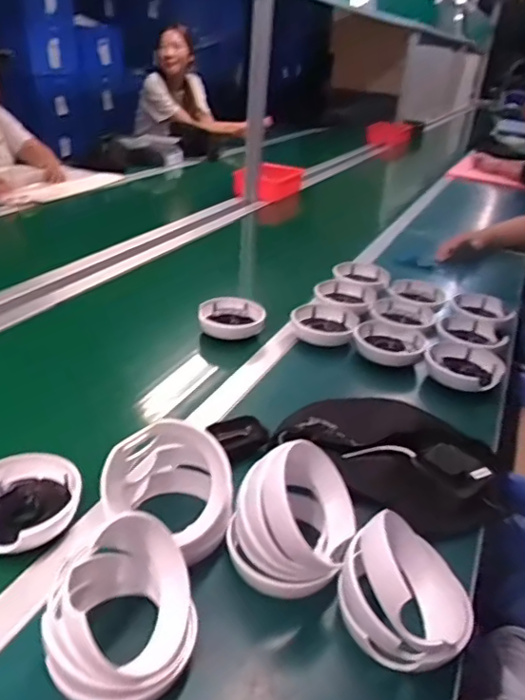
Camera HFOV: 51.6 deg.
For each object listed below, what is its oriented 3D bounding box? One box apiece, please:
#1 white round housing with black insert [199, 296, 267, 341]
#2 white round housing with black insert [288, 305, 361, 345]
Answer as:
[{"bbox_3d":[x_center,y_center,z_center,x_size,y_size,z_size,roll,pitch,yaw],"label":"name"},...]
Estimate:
[{"bbox_3d":[-0.054,-0.057,0.966,0.119,0.031,0.115,4,29,-2],"label":"white round housing with black insert"},{"bbox_3d":[0.112,-0.051,0.977,0.112,0.039,0.117,4,29,-2],"label":"white round housing with black insert"}]

